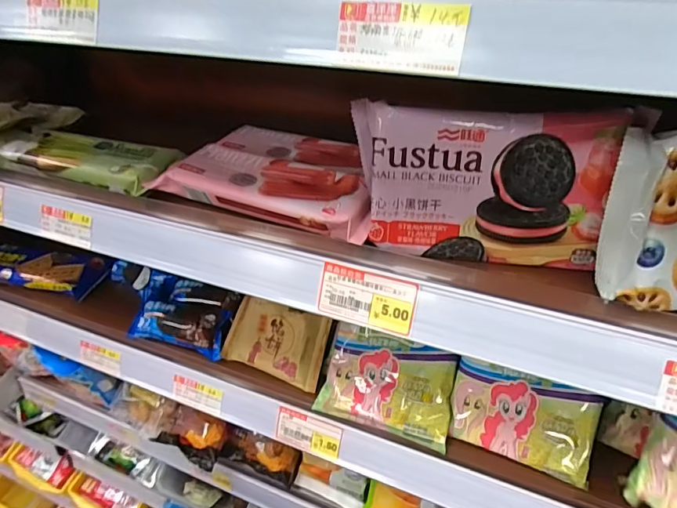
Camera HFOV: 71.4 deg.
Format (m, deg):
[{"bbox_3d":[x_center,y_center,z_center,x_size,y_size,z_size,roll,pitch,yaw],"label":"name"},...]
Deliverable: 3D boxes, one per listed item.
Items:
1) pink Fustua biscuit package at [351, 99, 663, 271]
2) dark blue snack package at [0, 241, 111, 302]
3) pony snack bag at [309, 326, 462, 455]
[{"bbox_3d":[0.096,-0.049,0.327,0.163,0.101,0.045,5,23,9],"label":"pink Fustua biscuit package"},{"bbox_3d":[-0.418,0.015,0.642,0.200,0.029,0.070,7,37,13],"label":"dark blue snack package"},{"bbox_3d":[0.050,0.128,0.466,0.123,0.035,0.088,11,75,19],"label":"pony snack bag"}]

